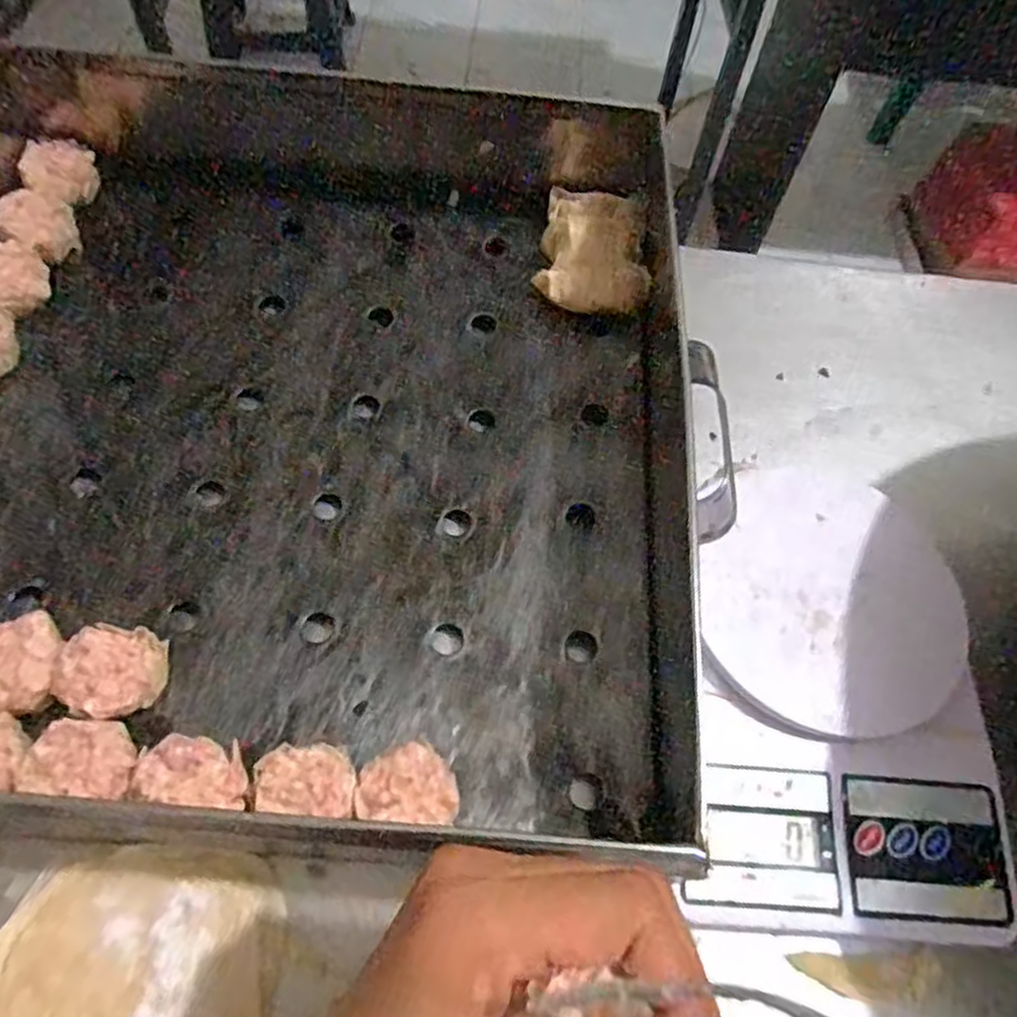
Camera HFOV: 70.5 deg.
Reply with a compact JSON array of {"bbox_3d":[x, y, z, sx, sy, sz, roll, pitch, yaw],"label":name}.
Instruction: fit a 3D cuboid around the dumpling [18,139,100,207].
[{"bbox_3d":[-0.279,-0.208,0.451,0.039,0.024,0.044,-21,66,-14],"label":"dumpling"}]

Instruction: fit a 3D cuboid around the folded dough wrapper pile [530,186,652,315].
[{"bbox_3d":[0.055,-0.158,0.451,0.068,0.031,0.074,13,62,3],"label":"folded dough wrapper pile"}]

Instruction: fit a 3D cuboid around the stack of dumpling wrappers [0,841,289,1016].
[{"bbox_3d":[-0.148,0.185,0.282,0.107,0.018,0.094,6,62,-1],"label":"stack of dumpling wrappers"}]

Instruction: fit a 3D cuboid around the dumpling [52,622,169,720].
[{"bbox_3d":[-0.171,0.071,0.313,0.037,0.034,0.040,21,63,7],"label":"dumpling"}]

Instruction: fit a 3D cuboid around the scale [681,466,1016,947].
[{"bbox_3d":[0.148,0.081,0.340,0.145,0.036,0.211,5,62,-1],"label":"scale"}]

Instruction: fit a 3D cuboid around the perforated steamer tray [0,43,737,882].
[{"bbox_3d":[-0.118,-0.087,0.385,0.454,0.089,0.482,8,63,-4],"label":"perforated steamer tray"}]

